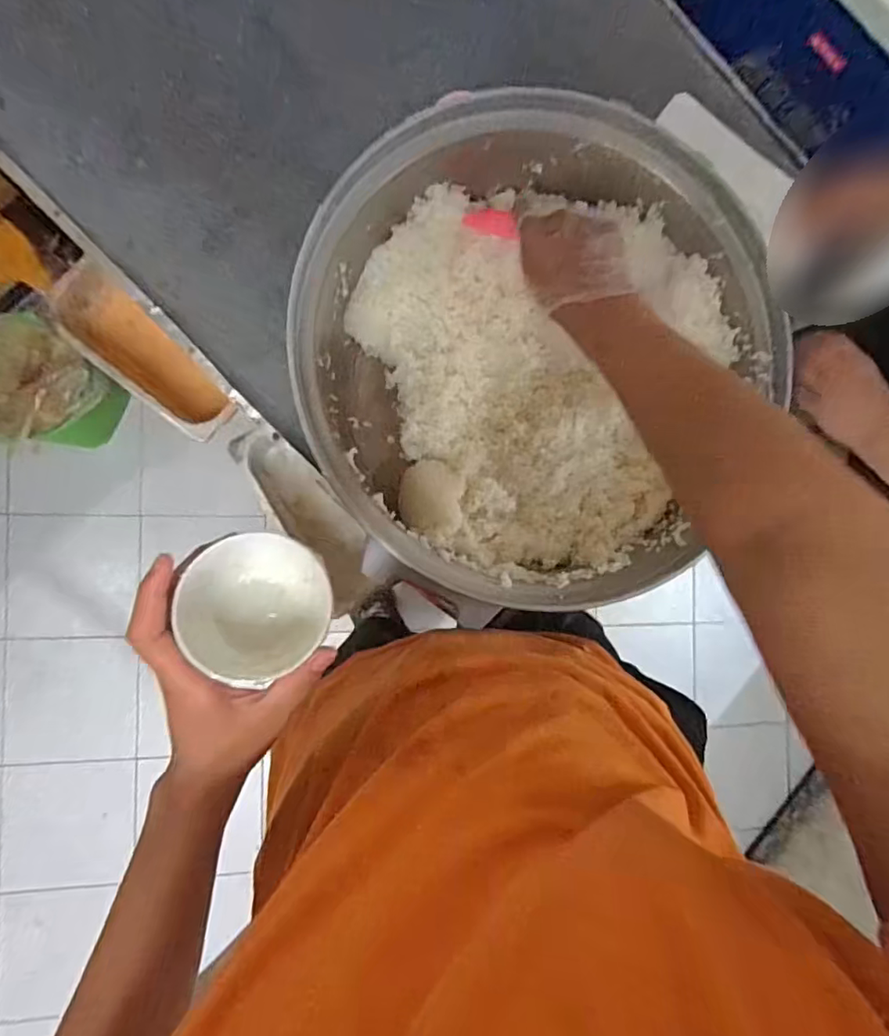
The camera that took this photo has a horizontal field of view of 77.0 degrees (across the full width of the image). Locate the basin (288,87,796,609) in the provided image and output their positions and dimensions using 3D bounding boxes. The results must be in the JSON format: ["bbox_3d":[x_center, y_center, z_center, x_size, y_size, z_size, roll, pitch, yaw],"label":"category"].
[{"bbox_3d":[0.074,-0.160,0.594,0.425,0.171,0.456,0,89,-9],"label":"basin"}]

